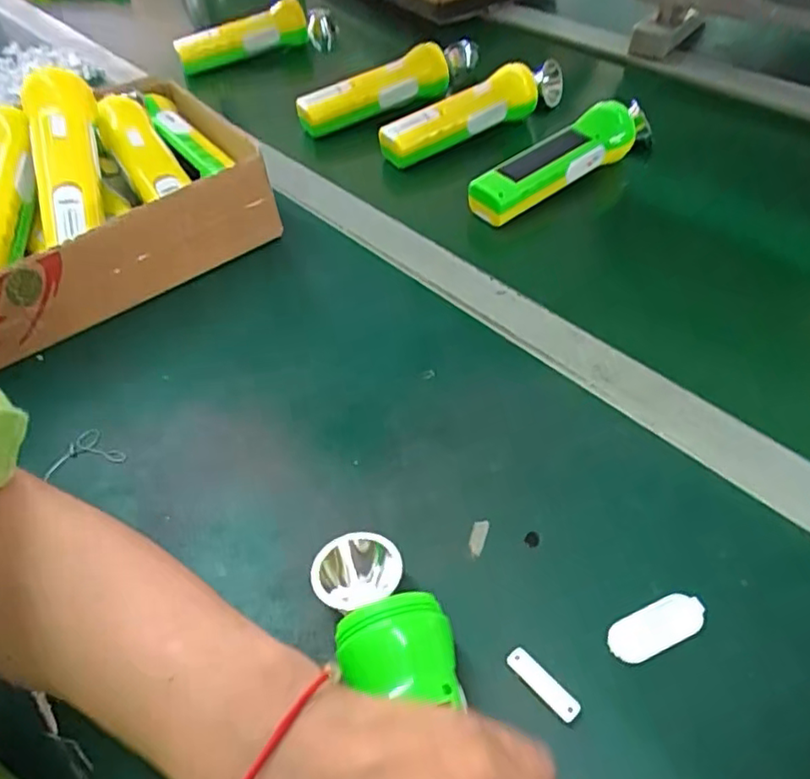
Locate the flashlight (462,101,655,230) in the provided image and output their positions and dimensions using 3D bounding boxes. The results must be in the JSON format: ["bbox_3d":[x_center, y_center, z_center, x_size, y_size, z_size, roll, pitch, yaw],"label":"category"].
[{"bbox_3d":[0.150,-0.218,0.577,0.219,0.045,0.040,-32,54,-20],"label":"flashlight"}]

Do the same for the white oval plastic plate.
[{"bbox_3d":[0.124,0.117,0.308,0.051,0.004,0.021,-21,51,-11],"label":"white oval plastic plate"}]

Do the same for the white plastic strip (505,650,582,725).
[{"bbox_3d":[0.064,0.138,0.292,0.011,0.007,0.038,-39,57,-24],"label":"white plastic strip"}]

